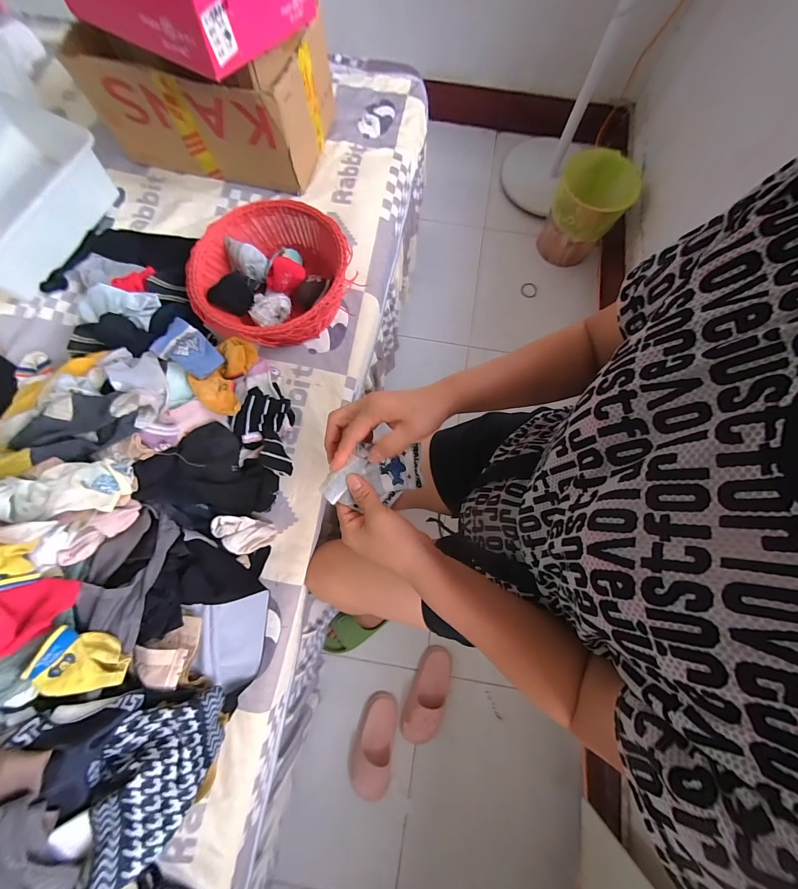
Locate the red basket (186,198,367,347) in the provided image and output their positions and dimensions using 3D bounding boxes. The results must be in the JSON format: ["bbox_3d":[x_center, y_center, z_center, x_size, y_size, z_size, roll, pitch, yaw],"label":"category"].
[{"bbox_3d":[-0.232,-0.304,0.649,0.274,0.102,0.271,0,77,-1],"label":"red basket"}]

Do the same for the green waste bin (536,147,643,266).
[{"bbox_3d":[0.616,-0.774,1.154,0.231,0.244,0.230,32,78,7],"label":"green waste bin"}]

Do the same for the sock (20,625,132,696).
[{"bbox_3d":[-0.366,0.255,0.395,0.079,0.041,0.067,22,77,5],"label":"sock"}]

